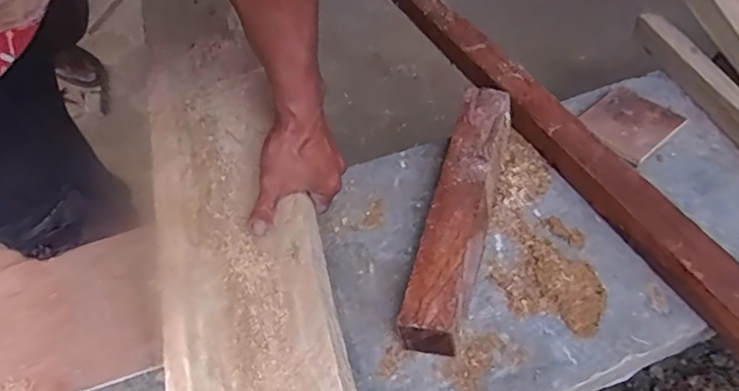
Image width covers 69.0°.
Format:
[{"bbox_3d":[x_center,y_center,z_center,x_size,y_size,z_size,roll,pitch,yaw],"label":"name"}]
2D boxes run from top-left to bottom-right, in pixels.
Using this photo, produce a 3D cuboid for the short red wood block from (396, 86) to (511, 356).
[{"bbox_3d":[0.103,0.012,0.600,0.065,0.061,0.340,13,51,14],"label":"short red wood block"}]

